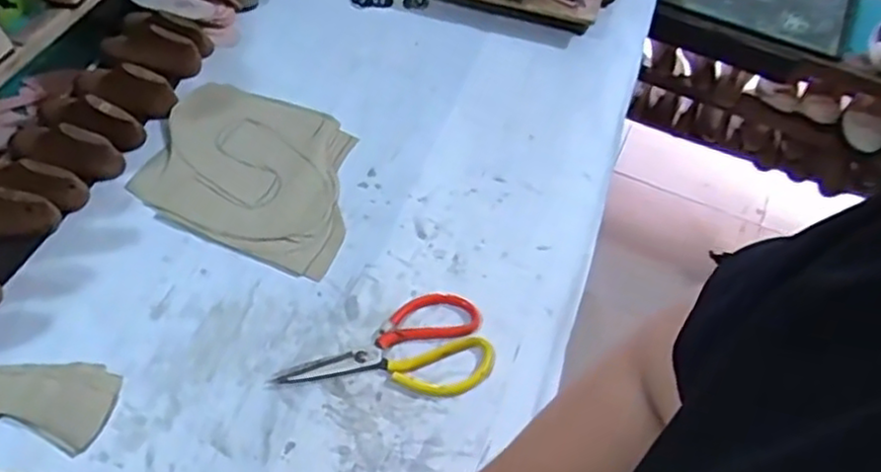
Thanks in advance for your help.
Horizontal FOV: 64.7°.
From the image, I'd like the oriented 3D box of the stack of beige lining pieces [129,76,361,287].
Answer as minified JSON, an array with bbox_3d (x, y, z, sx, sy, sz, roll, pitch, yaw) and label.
[{"bbox_3d":[-0.220,-0.082,0.829,0.269,0.011,0.221,19,55,10],"label":"stack of beige lining pieces"}]

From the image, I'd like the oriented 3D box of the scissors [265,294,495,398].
[{"bbox_3d":[-0.055,0.108,0.706,0.213,0.010,0.109,1,54,-3],"label":"scissors"}]

